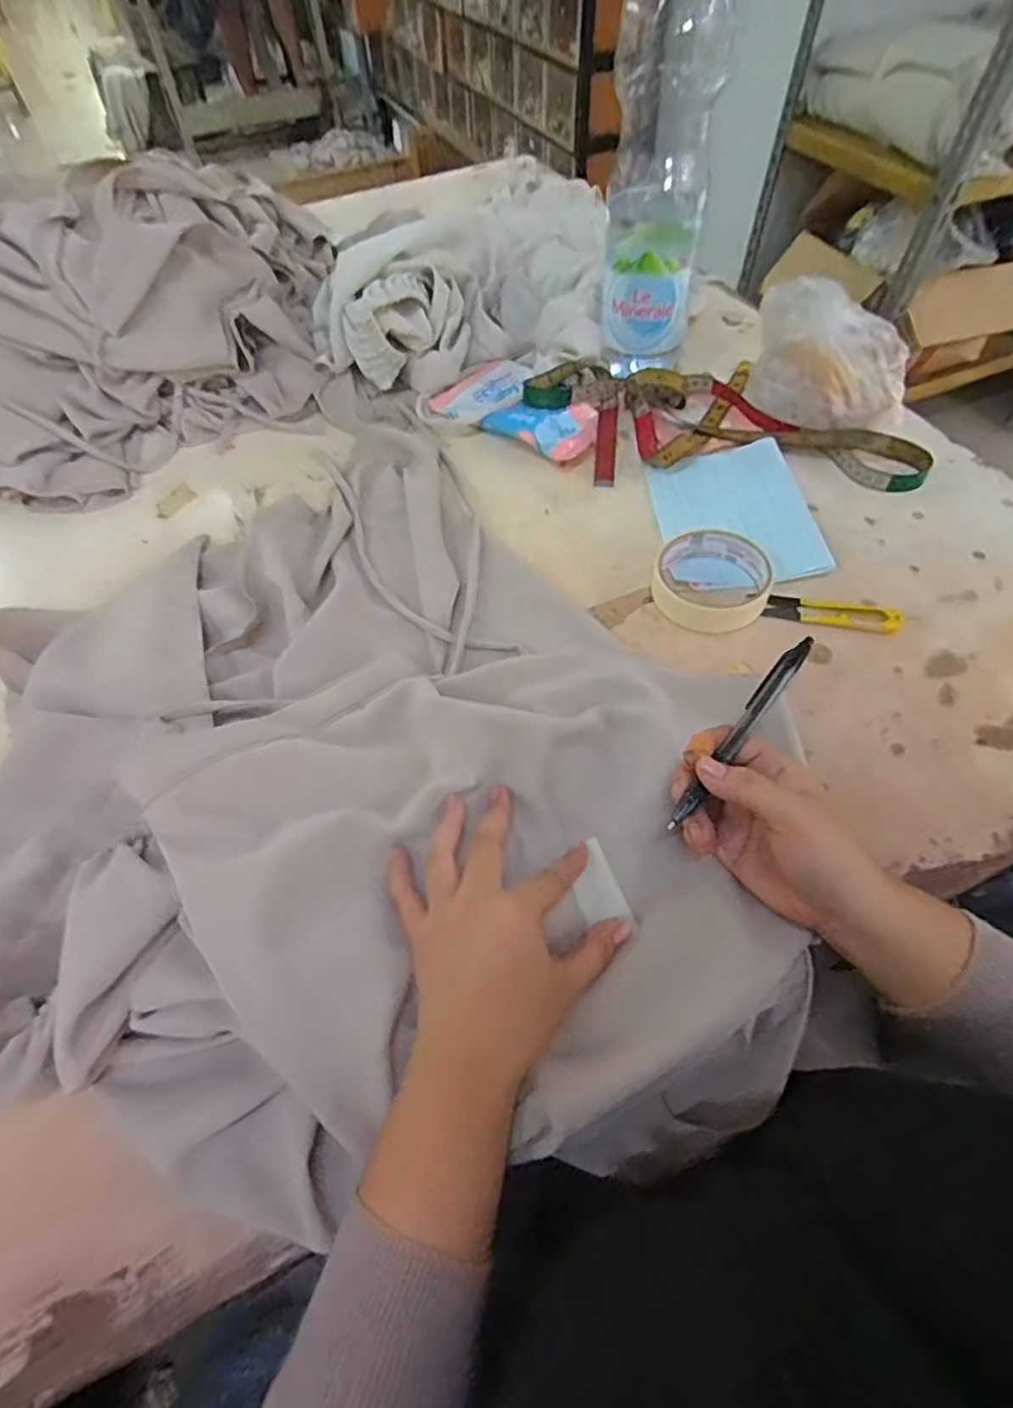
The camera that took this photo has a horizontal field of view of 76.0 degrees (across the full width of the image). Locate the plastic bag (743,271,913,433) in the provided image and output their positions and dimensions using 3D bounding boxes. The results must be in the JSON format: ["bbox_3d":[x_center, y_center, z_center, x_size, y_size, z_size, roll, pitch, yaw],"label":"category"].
[{"bbox_3d":[0.284,-0.303,0.573,0.138,0.103,0.083,21,61,15],"label":"plastic bag"}]

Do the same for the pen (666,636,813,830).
[{"bbox_3d":[0.132,0.015,0.365,0.013,0.009,0.140,34,74,24],"label":"pen"}]

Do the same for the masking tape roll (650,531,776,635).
[{"bbox_3d":[0.155,-0.097,0.492,0.085,0.024,0.081,-1,56,2],"label":"masking tape roll"}]

